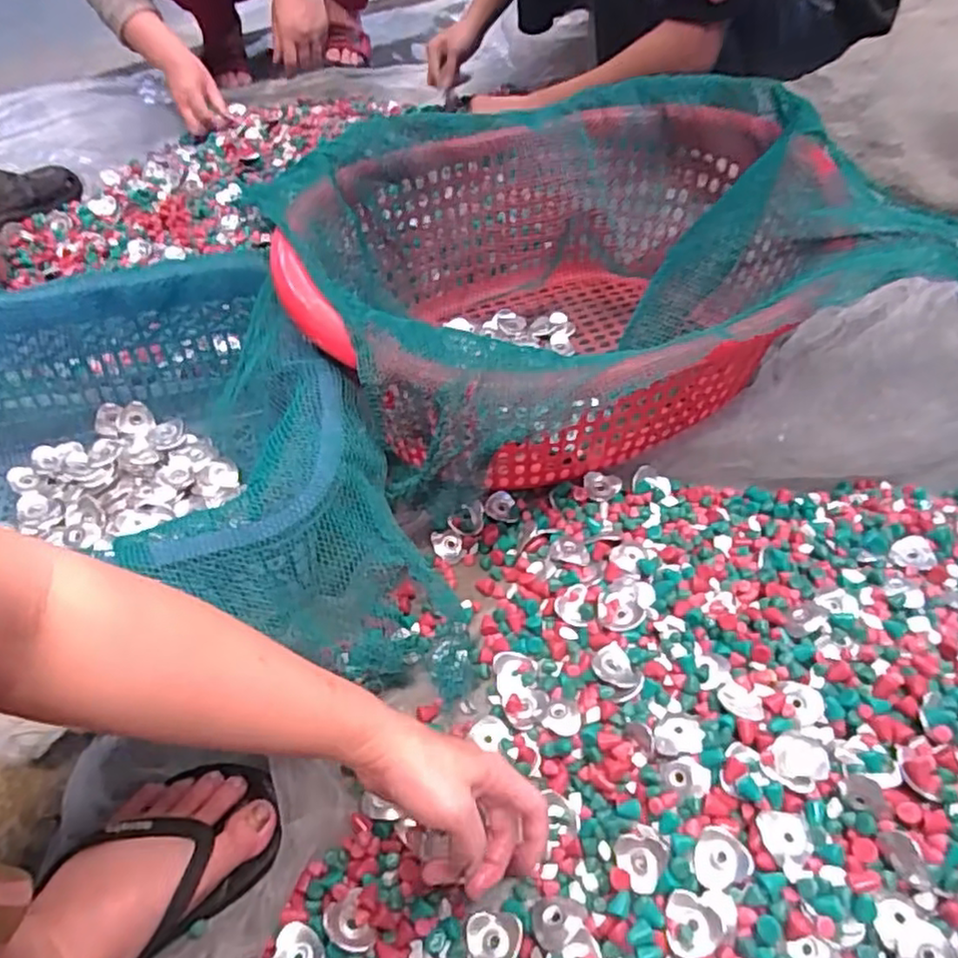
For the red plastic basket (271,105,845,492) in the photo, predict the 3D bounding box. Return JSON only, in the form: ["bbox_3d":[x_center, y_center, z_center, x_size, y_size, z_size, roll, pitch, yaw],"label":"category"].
[{"bbox_3d":[0.073,-0.183,0.688,0.469,0.204,0.433,-8,52,-4],"label":"red plastic basket"}]

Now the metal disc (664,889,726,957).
[{"bbox_3d":[0.134,0.278,0.430,0.034,0.010,0.035,-1,52,2],"label":"metal disc"}]

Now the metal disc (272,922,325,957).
[{"bbox_3d":[-0.113,0.300,0.432,0.032,0.010,0.035,-1,52,2],"label":"metal disc"}]

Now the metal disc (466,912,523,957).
[{"bbox_3d":[0.010,0.302,0.448,0.035,0.011,0.034,-1,52,2],"label":"metal disc"}]

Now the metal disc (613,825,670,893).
[{"bbox_3d":[0.110,0.258,0.472,0.034,0.008,0.036,-1,52,2],"label":"metal disc"}]

